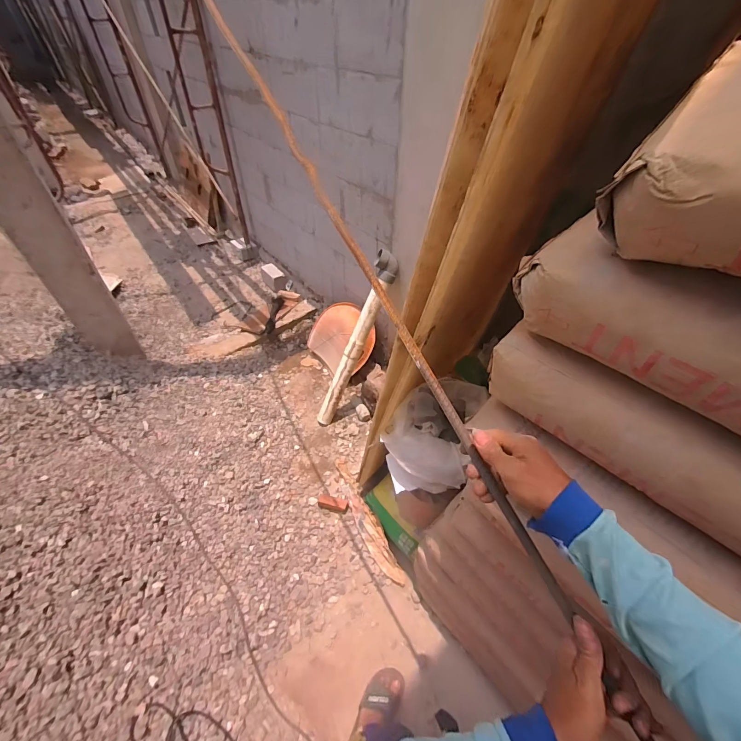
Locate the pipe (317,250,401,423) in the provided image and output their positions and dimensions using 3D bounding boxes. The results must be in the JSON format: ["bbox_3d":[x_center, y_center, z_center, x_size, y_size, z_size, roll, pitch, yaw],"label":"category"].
[{"bbox_3d":[-0.079,-0.110,1.650,0.098,0.890,0.085,35,23,29],"label":"pipe"}]

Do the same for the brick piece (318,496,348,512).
[{"bbox_3d":[-0.161,0.569,1.514,0.130,0.034,0.045,9,47,8],"label":"brick piece"}]

